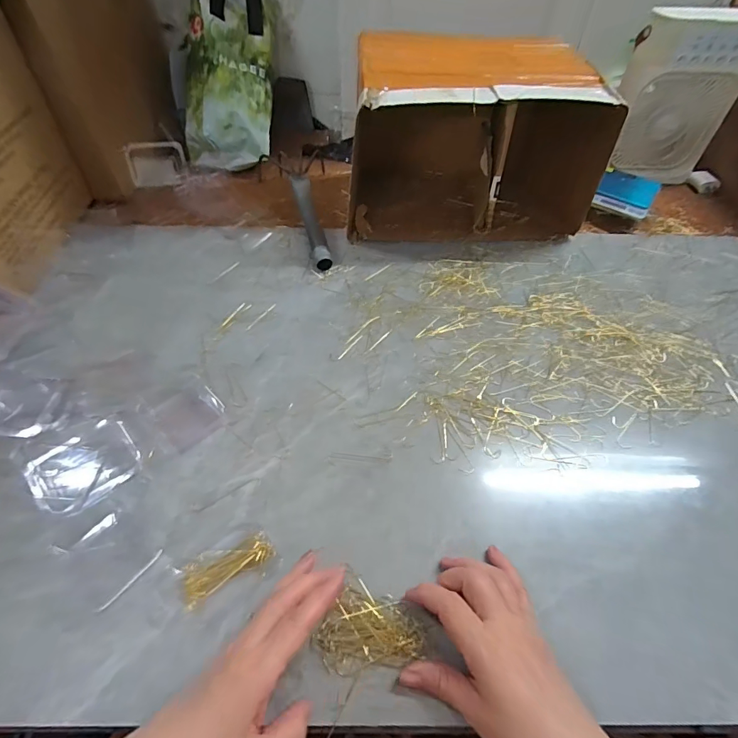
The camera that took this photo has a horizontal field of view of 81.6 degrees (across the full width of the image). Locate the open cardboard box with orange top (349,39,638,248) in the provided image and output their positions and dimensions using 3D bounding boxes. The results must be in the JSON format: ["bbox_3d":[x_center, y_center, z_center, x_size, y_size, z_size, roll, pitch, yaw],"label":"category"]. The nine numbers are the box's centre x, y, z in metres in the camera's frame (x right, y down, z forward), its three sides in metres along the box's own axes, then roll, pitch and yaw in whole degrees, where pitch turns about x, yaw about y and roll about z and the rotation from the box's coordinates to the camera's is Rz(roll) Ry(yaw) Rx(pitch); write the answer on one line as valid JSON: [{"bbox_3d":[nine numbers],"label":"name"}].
[{"bbox_3d":[0.143,-0.341,0.637,0.333,0.202,0.220,0,51,-2],"label":"open cardboard box with orange top"}]

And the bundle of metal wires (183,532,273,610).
[{"bbox_3d":[-0.115,0.158,0.345,0.072,0.015,0.030,-26,57,-22],"label":"bundle of metal wires"}]

